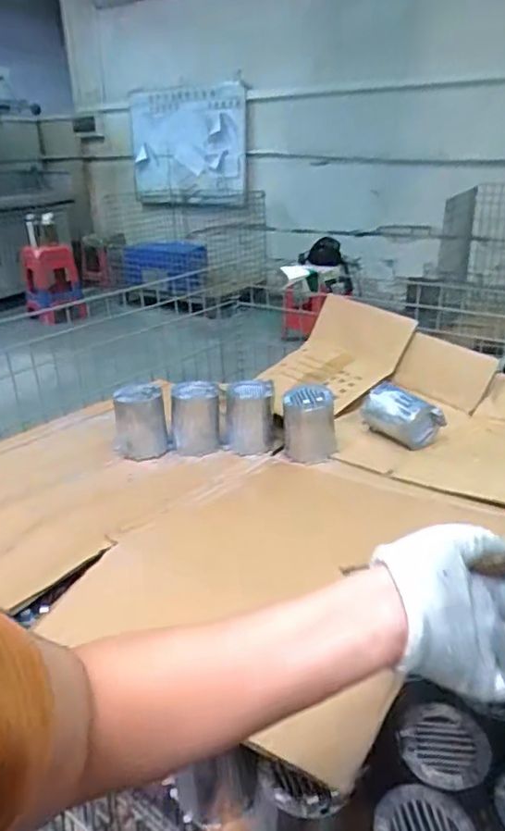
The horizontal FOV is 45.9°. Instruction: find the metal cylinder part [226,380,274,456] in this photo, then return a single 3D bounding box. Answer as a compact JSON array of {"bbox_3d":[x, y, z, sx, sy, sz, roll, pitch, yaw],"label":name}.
[{"bbox_3d":[-0.003,0.001,1.128,0.087,0.122,0.091,-2,25,1],"label":"metal cylinder part"}]

